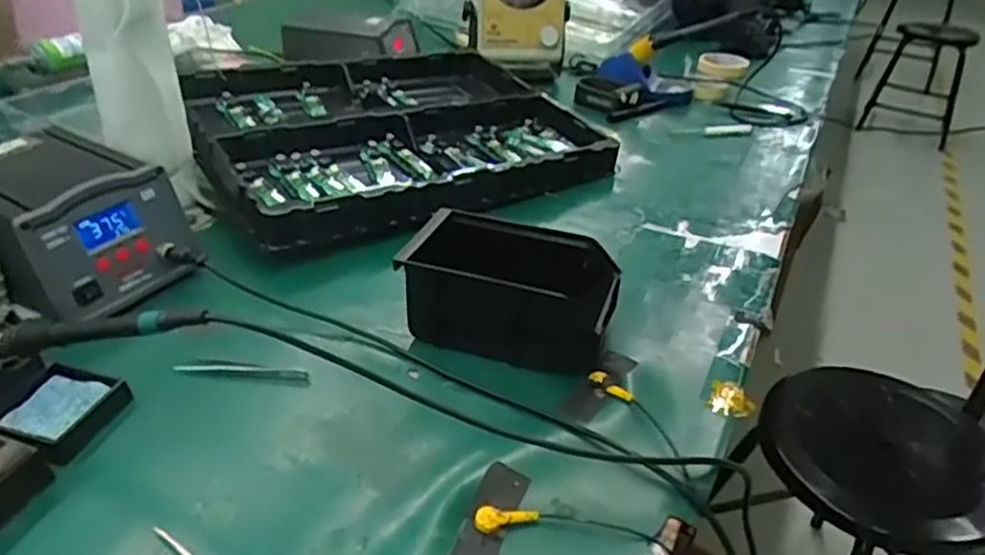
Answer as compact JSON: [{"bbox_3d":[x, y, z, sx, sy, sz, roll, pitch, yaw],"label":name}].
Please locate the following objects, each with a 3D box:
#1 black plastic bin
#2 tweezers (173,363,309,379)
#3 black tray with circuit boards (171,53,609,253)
[{"bbox_3d":[0.019,0.006,0.603,0.163,0.082,0.104,10,34,14],"label":"black plastic bin"},{"bbox_3d":[-0.200,0.073,0.568,0.105,0.004,0.012,3,33,3],"label":"tweezers"},{"bbox_3d":[-0.121,-0.197,0.913,0.491,0.075,0.401,-17,38,-28],"label":"black tray with circuit boards"}]

